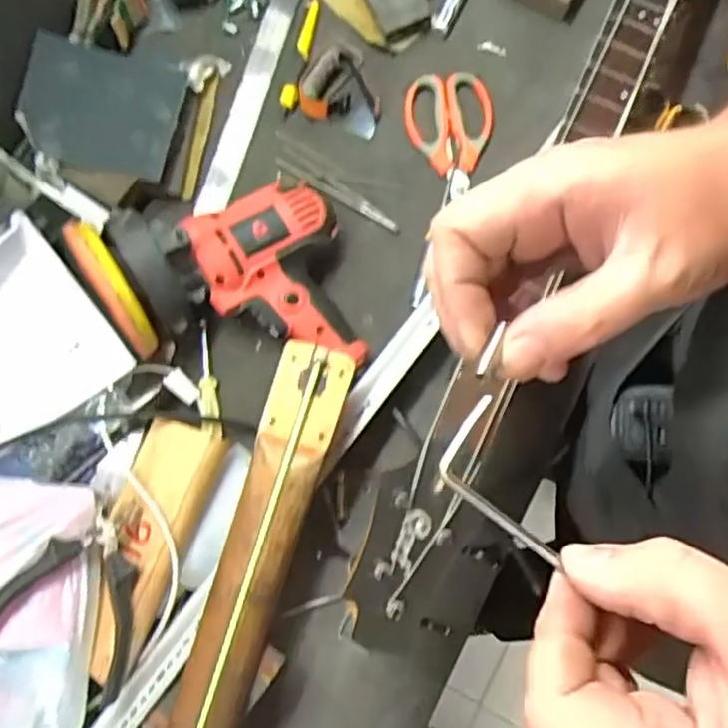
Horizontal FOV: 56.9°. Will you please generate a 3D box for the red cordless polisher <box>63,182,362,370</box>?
[{"bbox_3d":[-0.124,-0.076,0.566,0.210,0.103,0.155,-9,77,-1],"label":"red cordless polisher"}]

